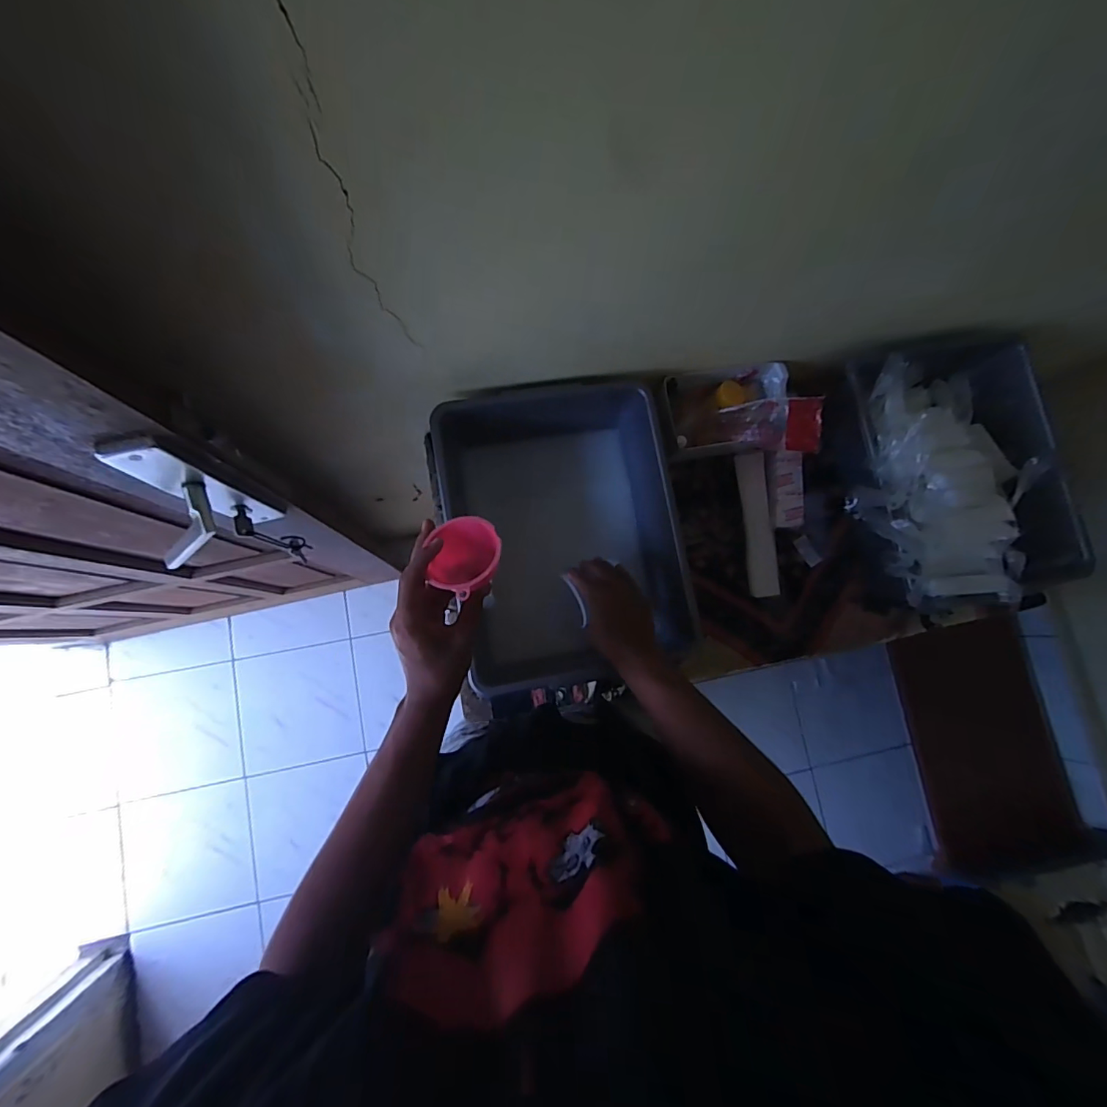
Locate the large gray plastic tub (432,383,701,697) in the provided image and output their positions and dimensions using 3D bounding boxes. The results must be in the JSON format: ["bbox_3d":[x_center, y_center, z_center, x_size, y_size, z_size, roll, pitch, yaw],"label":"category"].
[{"bbox_3d":[0.017,-0.029,0.700,0.287,0.116,0.392,-12,84,-8],"label":"large gray plastic tub"}]

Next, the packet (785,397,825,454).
[{"bbox_3d":[0.341,-0.174,0.677,0.008,0.047,0.071,-10,103,-43],"label":"packet"}]

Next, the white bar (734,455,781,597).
[{"bbox_3d":[0.325,-0.047,0.782,0.042,0.018,0.226,-3,82,-6],"label":"white bar"}]

